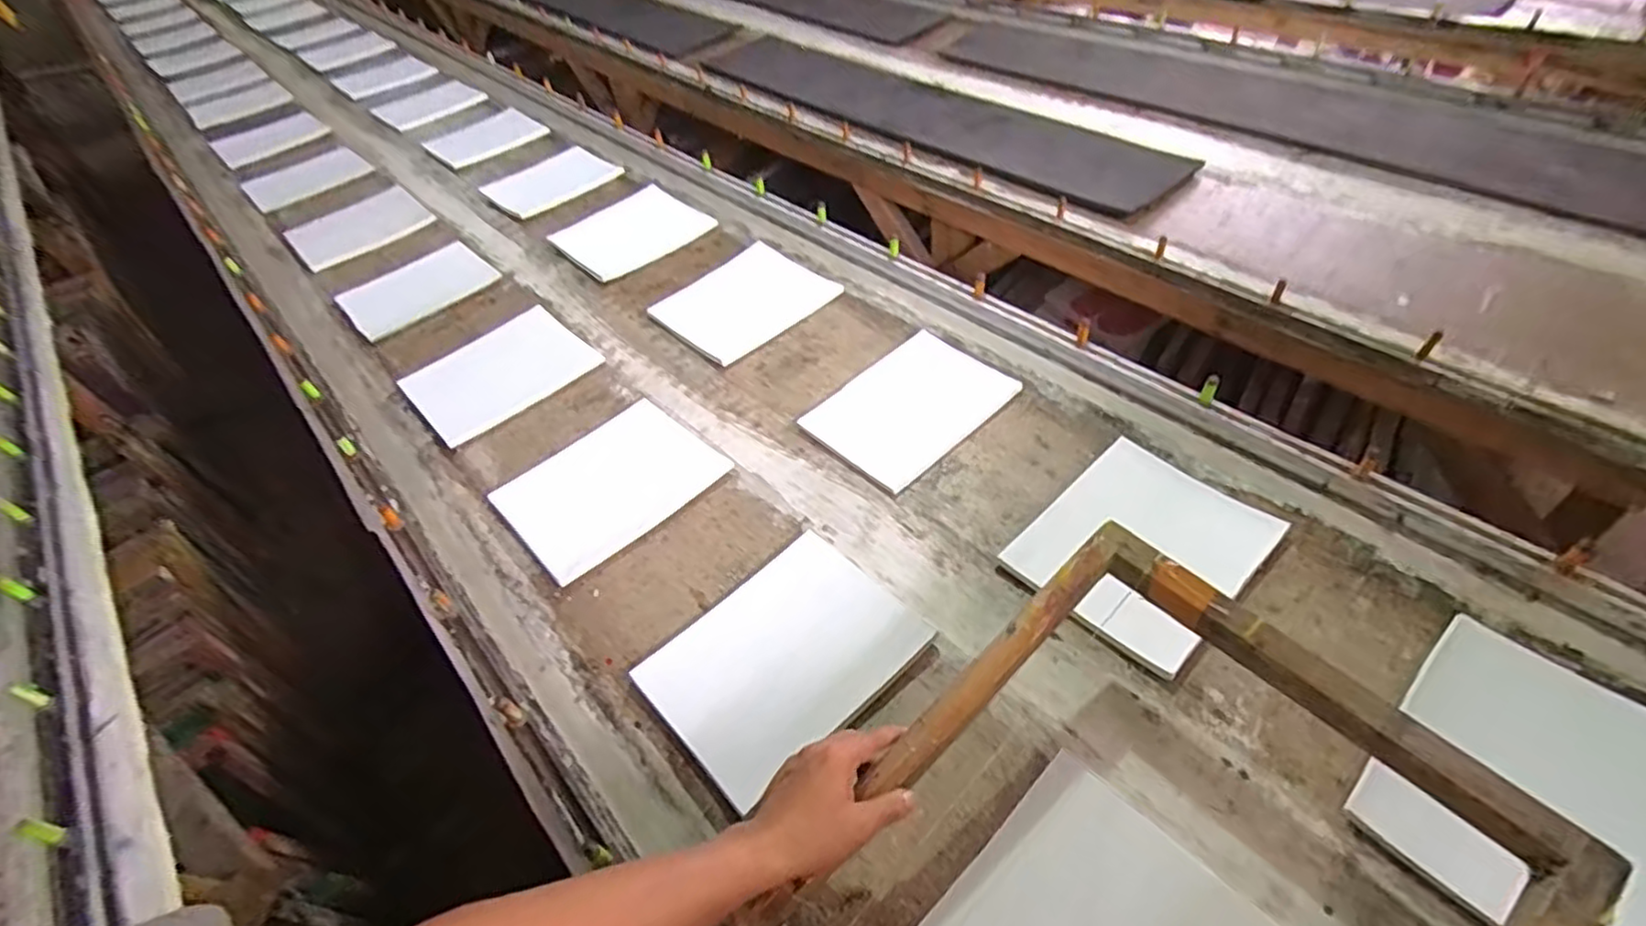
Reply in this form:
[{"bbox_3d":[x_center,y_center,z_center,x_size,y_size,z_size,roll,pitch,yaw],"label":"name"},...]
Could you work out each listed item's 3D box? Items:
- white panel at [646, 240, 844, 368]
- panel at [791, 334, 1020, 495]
[{"bbox_3d":[-0.144,-0.292,1.242,0.268,0.017,0.243,-39,58,-23],"label":"white panel"},{"bbox_3d":[0.131,-0.087,1.033,0.274,0.013,0.198,-38,57,-23],"label":"panel"}]

